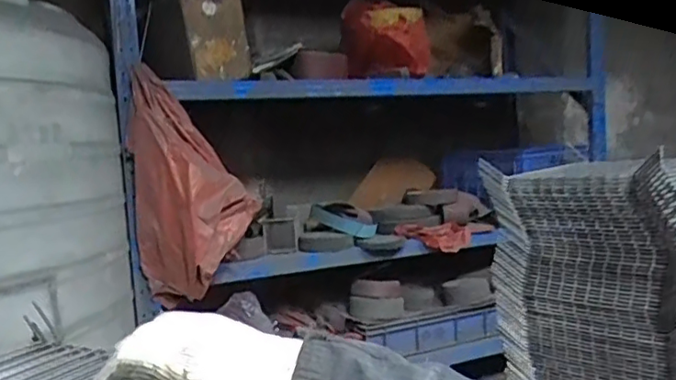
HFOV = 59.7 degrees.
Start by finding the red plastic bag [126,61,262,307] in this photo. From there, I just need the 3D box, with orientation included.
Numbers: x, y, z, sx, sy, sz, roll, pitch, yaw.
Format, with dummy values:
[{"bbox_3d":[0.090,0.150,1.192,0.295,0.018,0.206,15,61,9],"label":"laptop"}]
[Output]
[{"bbox_3d":[-0.407,0.001,1.658,0.331,0.597,0.176,-4,4,-16],"label":"red plastic bag"}]

